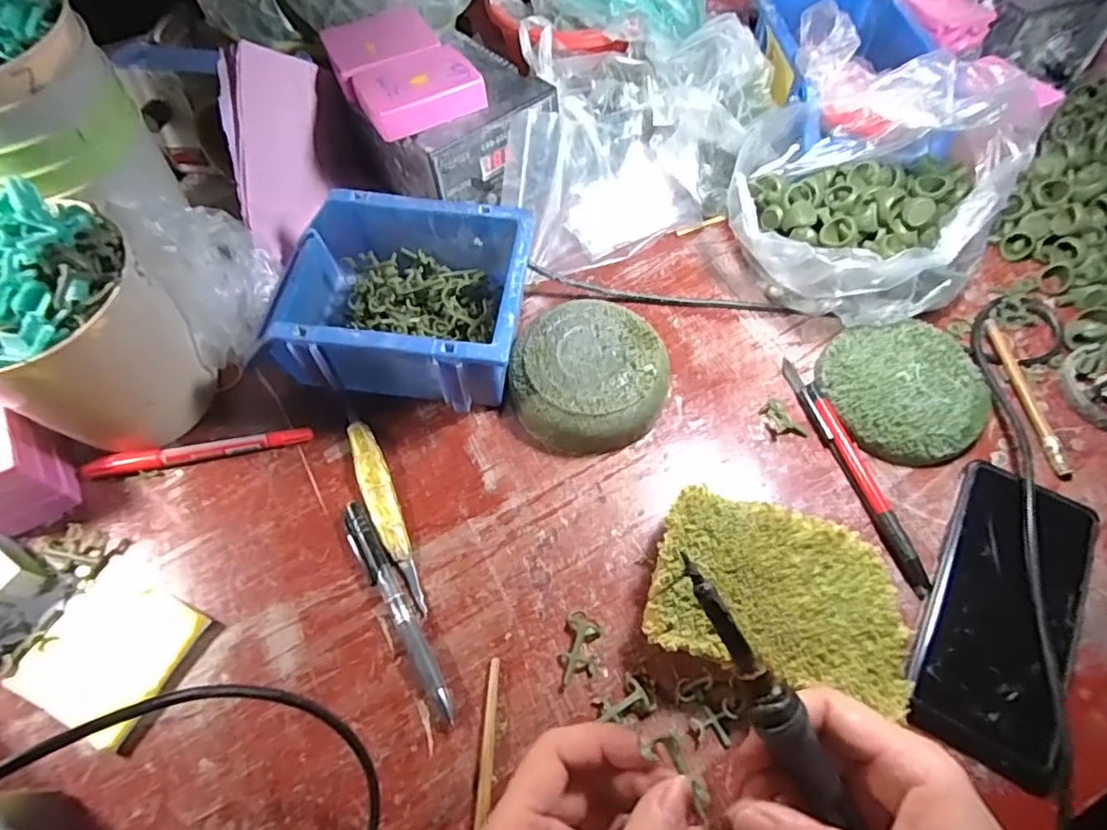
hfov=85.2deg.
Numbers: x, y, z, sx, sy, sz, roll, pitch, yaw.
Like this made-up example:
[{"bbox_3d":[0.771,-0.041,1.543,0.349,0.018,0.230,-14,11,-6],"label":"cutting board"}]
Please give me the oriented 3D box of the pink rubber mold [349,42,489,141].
[{"bbox_3d":[-0.094,-0.226,0.417,0.079,0.020,0.058,-23,64,-11],"label":"pink rubber mold"}]

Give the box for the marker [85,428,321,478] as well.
[{"bbox_3d":[-0.231,0.023,0.390,0.141,0.015,0.013,-11,63,-6],"label":"marker"}]

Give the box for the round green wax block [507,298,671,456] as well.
[{"bbox_3d":[0.025,-0.025,0.404,0.100,0.037,0.100,0,62,0],"label":"round green wax block"}]

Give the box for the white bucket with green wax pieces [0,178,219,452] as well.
[{"bbox_3d":[-0.273,-0.043,0.349,0.094,0.150,0.101,0,62,0],"label":"white bucket with green wax pieces"}]

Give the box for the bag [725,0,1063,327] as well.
[{"bbox_3d":[0.227,-0.171,0.440,0.187,0.105,0.221,30,66,15],"label":"bag"}]

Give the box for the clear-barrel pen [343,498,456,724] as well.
[{"bbox_3d":[-0.091,0.111,0.350,0.016,0.010,0.137,-29,66,-15],"label":"clear-barrel pen"}]

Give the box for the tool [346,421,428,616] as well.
[{"bbox_3d":[-0.105,0.060,0.376,0.019,0.011,0.127,-21,64,-11],"label":"tool"}]

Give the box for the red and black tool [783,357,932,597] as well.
[{"bbox_3d":[0.197,0.031,0.389,0.019,0.015,0.166,-17,63,-9],"label":"red and black tool"}]

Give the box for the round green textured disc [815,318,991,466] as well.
[{"bbox_3d":[0.235,-0.018,0.403,0.098,0.026,0.099,0,62,0],"label":"round green textured disc"}]

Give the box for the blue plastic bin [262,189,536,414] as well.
[{"bbox_3d":[-0.100,-0.072,0.404,0.164,0.079,0.122,6,62,3],"label":"blue plastic bin"}]

